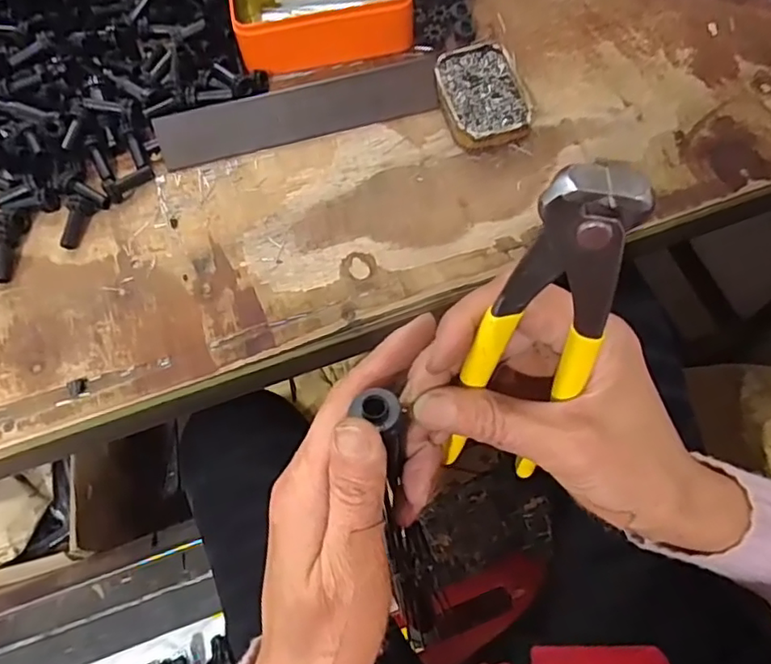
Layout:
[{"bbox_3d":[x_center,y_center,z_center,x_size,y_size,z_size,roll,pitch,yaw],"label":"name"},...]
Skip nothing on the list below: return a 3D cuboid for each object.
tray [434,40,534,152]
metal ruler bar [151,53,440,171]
[{"bbox_3d":[0.075,-0.182,0.464,0.063,0.019,0.089,-18,69,-6],"label":"tray"},{"bbox_3d":[-0.067,-0.169,0.462,0.212,0.009,0.041,-16,105,-5],"label":"metal ruler bar"}]

